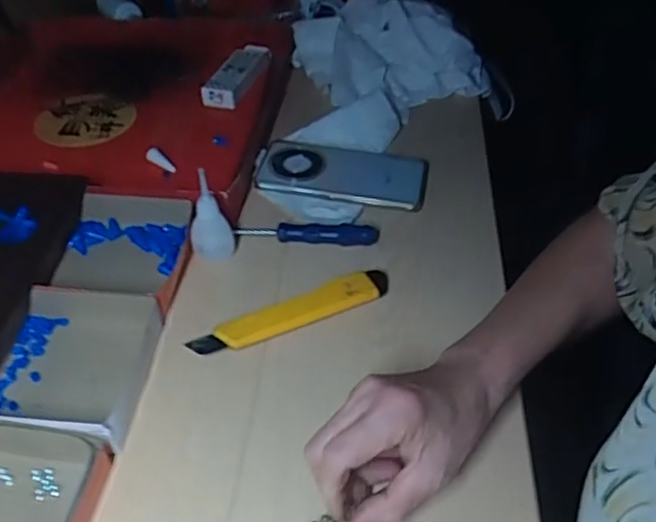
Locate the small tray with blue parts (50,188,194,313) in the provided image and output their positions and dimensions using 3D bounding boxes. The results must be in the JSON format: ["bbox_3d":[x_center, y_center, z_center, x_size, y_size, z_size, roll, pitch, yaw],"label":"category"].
[{"bbox_3d":[-0.179,-0.006,0.553,0.119,0.043,0.109,8,46,5],"label":"small tray with blue parts"}]

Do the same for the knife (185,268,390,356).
[{"bbox_3d":[-0.025,0.041,0.514,0.172,0.013,0.028,-19,49,-20],"label":"knife"}]

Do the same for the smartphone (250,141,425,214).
[{"bbox_3d":[0.017,-0.094,0.653,0.167,0.013,0.093,9,46,6],"label":"smartphone"}]

